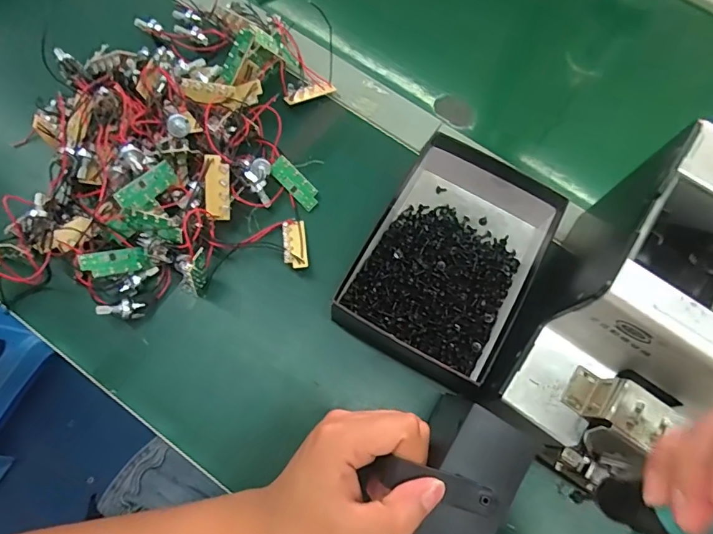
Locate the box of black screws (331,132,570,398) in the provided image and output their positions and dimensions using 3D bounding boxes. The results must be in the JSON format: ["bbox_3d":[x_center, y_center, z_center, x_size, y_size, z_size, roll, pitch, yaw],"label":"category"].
[{"bbox_3d":[0.074,-0.008,0.357,0.123,0.041,0.177,28,72,7],"label":"box of black screws"}]

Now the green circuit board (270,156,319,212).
[{"bbox_3d":[-0.050,-0.068,0.385,0.018,0.004,0.048,-44,88,-5],"label":"green circuit board"}]

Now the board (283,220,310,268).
[{"bbox_3d":[-0.047,-0.019,0.367,0.020,0.005,0.046,5,51,-23],"label":"board"}]

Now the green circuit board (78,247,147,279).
[{"bbox_3d":[-0.171,-0.002,0.332,0.004,0.043,0.018,2,102,39],"label":"green circuit board"}]

